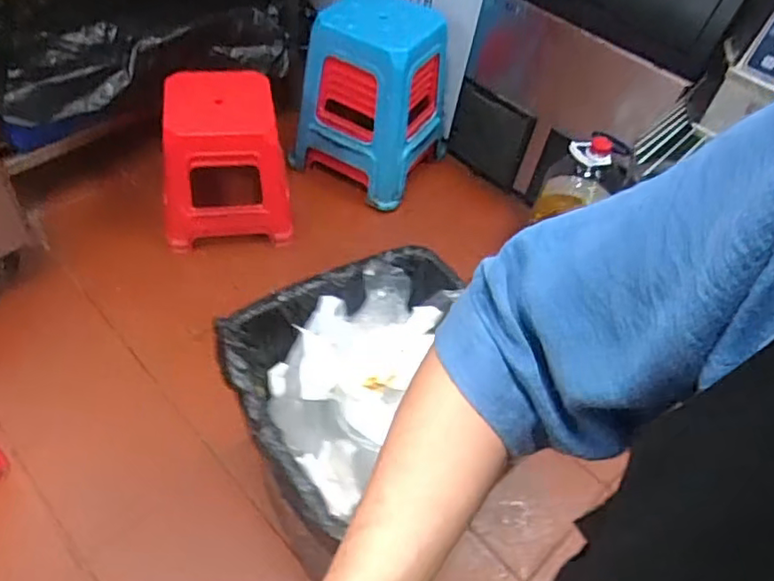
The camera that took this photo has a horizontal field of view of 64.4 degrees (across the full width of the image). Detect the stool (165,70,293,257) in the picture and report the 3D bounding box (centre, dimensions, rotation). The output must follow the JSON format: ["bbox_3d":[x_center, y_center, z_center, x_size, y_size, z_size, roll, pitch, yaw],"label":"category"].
[{"bbox_3d":[-0.444,-0.334,1.633,0.310,0.376,0.310,-8,50,-19],"label":"stool"}]

